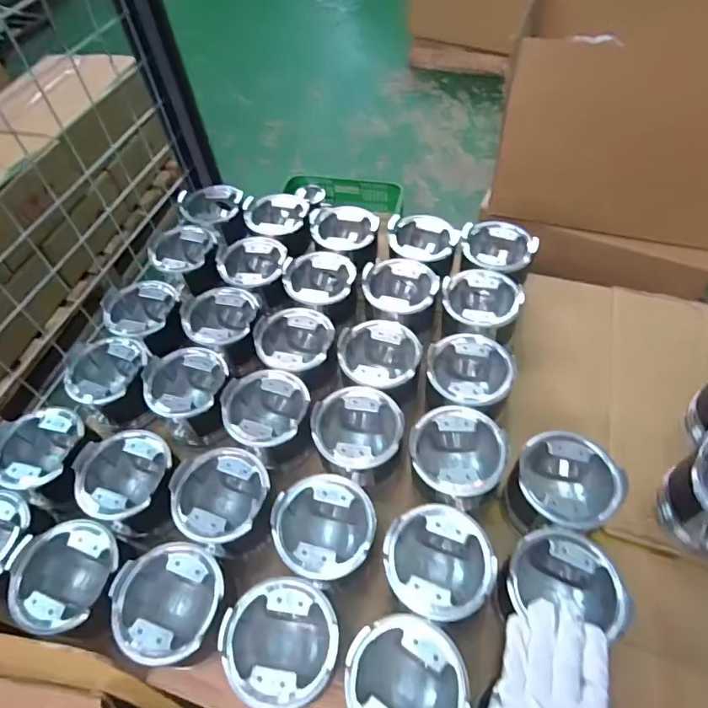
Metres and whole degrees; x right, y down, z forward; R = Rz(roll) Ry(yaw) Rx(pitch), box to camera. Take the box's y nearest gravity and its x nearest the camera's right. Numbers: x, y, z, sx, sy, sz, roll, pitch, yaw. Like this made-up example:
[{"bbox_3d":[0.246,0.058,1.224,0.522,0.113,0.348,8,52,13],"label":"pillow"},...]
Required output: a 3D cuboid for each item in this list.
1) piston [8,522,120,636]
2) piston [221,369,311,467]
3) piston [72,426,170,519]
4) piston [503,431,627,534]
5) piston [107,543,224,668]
[{"bbox_3d":[-0.276,0.224,0.478,0.099,0.070,0.097,10,56,12],"label":"piston"},{"bbox_3d":[-0.099,0.079,0.575,0.096,0.090,0.094,-2,55,3],"label":"piston"},{"bbox_3d":[-0.247,0.142,0.535,0.096,0.079,0.093,-2,55,3],"label":"piston"},{"bbox_3d":[0.215,0.147,0.508,0.094,0.095,0.092,-2,55,3],"label":"piston"},{"bbox_3d":[-0.167,0.240,0.462,0.096,0.081,0.096,-2,55,3],"label":"piston"}]

